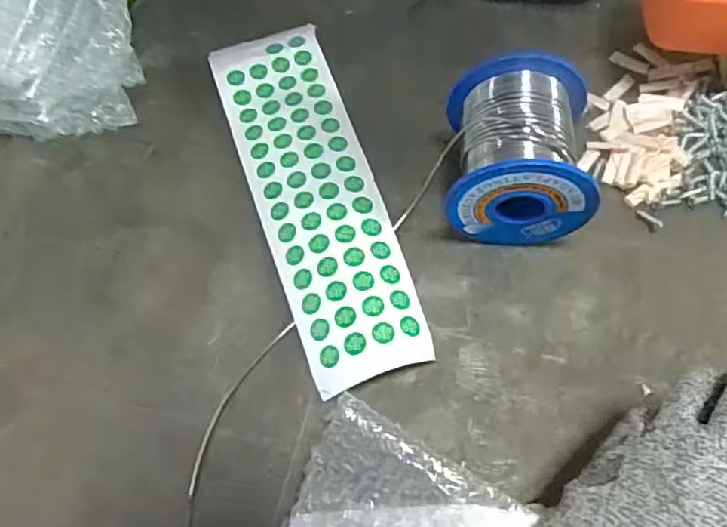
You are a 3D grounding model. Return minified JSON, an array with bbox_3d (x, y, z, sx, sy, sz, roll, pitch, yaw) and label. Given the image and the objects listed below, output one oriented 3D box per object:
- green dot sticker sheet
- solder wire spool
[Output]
[{"bbox_3d":[-0.025,-0.040,0.285,0.059,0.014,0.205,-19,65,-6],"label":"green dot sticker sheet"},{"bbox_3d":[0.070,-0.053,0.266,0.060,0.053,0.073,2,64,4],"label":"solder wire spool"}]

